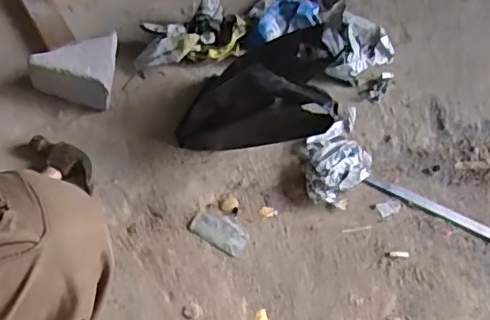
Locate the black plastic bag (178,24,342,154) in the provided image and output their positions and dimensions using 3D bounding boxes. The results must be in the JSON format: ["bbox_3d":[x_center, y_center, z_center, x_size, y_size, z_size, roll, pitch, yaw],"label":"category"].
[{"bbox_3d":[0.021,-0.102,0.861,0.220,0.195,0.147,14,54,2],"label":"black plastic bag"}]

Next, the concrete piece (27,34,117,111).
[{"bbox_3d":[-0.275,-0.150,0.911,0.134,0.095,0.083,12,55,4],"label":"concrete piece"}]

